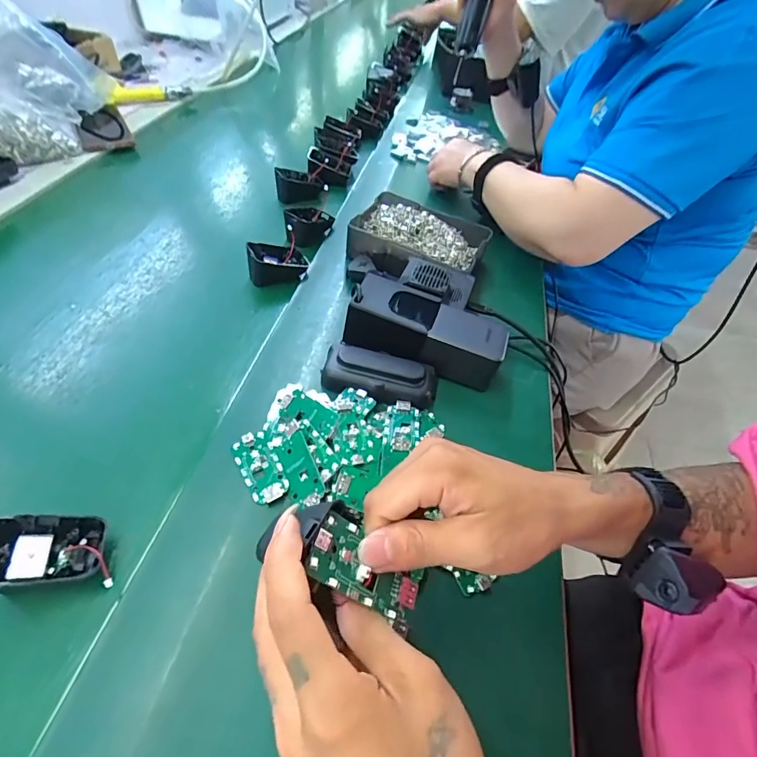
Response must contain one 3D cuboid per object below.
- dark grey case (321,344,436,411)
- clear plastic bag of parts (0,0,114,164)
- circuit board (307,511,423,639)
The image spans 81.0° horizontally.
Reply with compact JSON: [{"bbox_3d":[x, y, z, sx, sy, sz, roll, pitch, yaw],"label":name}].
[{"bbox_3d":[0.002,-0.003,0.422,0.107,0.029,0.044,13,49,3],"label":"dark grey case"},{"bbox_3d":[-0.497,-0.414,0.617,0.192,0.191,0.072,-18,54,-22],"label":"clear plastic bag of parts"},{"bbox_3d":[-0.006,0.095,0.219,0.062,0.006,0.031,40,49,-15],"label":"circuit board"}]

